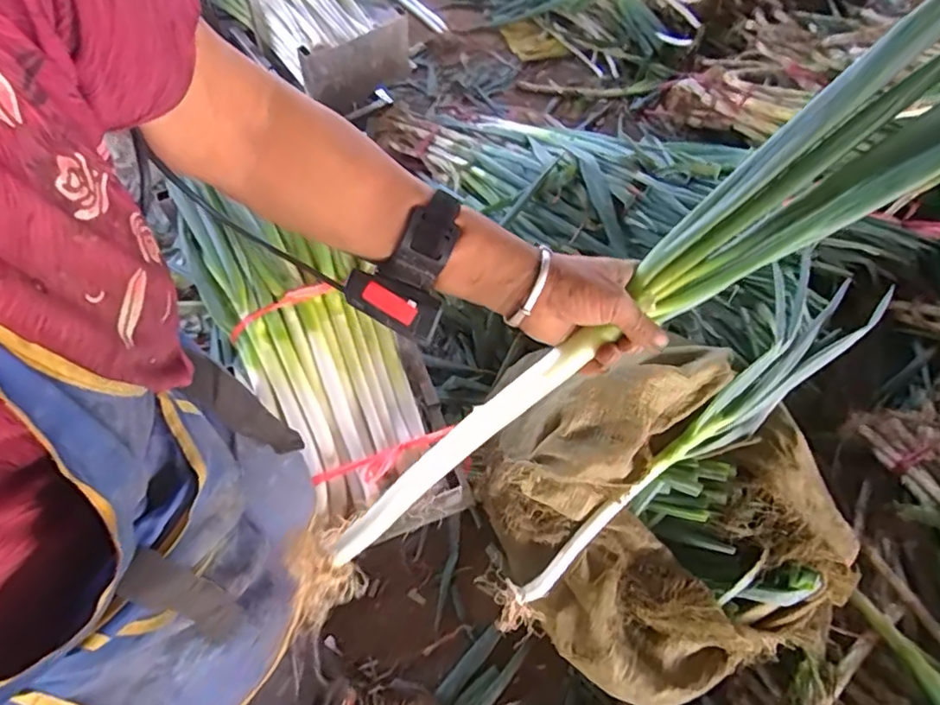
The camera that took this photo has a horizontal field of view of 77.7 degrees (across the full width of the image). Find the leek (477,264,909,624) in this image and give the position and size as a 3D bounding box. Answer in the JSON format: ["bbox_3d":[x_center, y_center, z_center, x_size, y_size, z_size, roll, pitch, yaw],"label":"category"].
[{"bbox_3d":[0.392,0.132,0.998,0.895,0.145,0.142,-36,70,-20],"label":"leek"}]

